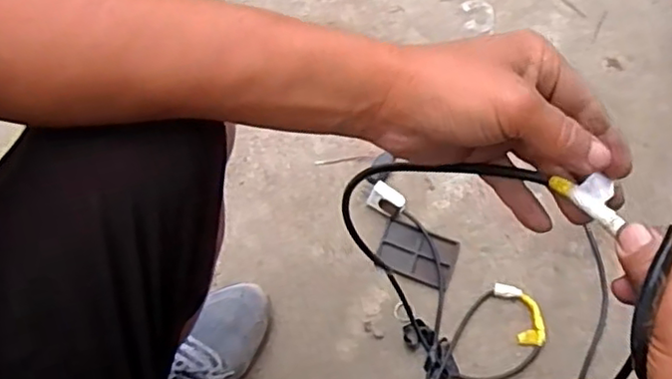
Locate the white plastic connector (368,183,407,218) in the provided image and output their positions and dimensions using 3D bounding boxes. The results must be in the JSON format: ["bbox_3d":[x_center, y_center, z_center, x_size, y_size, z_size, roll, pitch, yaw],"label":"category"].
[{"bbox_3d":[0.065,0.015,0.824,0.043,0.030,0.031,32,67,13],"label":"white plastic connector"}]

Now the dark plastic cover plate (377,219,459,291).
[{"bbox_3d":[0.103,0.083,0.809,0.095,0.006,0.067,18,65,7],"label":"dark plastic cover plate"}]

